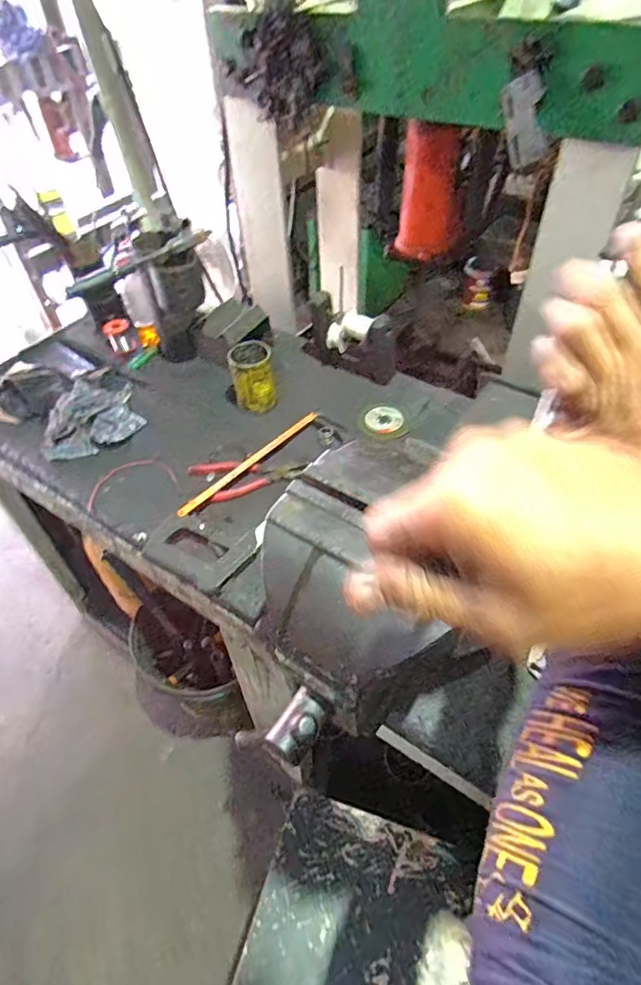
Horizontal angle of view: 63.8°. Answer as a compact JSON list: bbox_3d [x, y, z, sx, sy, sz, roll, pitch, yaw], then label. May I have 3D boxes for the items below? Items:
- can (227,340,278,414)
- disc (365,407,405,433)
[{"bbox_3d":[-0.124,-0.208,0.957,0.074,0.118,0.082,-11,49,-7],"label":"can"},{"bbox_3d":[0.118,-0.135,0.951,0.069,0.009,0.064,-1,49,1],"label":"disc"}]

